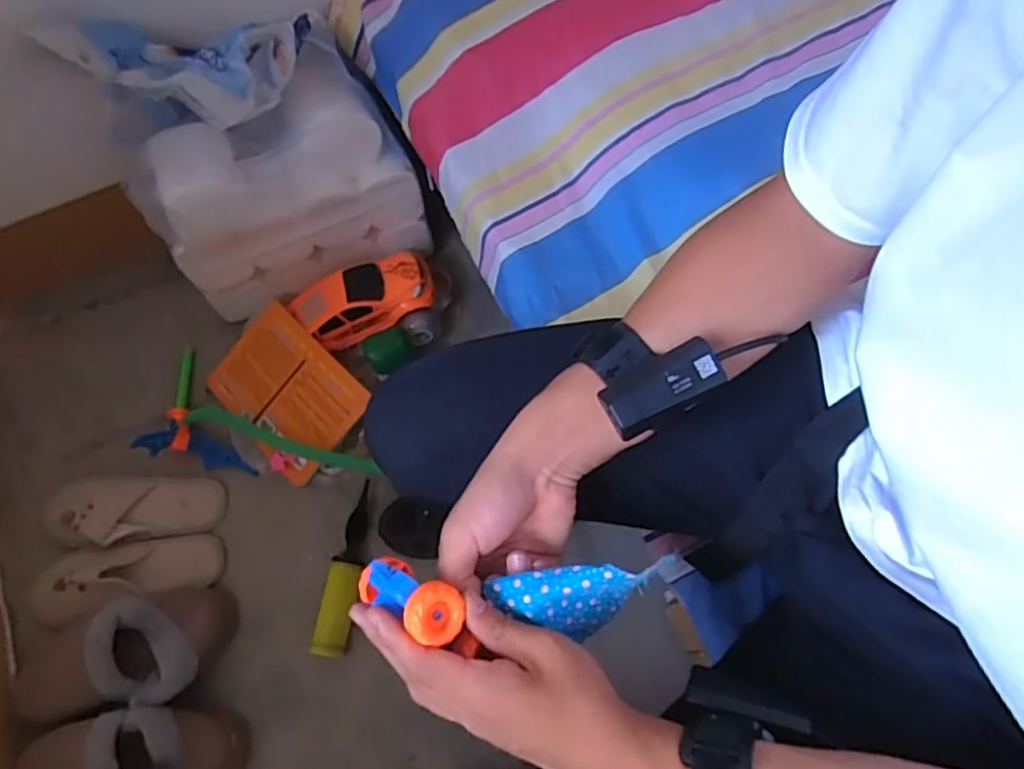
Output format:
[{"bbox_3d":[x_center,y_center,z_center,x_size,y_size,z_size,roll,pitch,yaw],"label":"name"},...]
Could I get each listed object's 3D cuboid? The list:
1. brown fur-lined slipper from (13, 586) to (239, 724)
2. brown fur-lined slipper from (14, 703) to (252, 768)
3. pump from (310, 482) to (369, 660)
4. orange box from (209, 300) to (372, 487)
[{"bbox_3d":[-0.520,0.351,0.844,0.283,0.086,0.141,-9,65,0],"label":"brown fur-lined slipper"},{"bbox_3d":[-0.475,0.462,0.779,0.282,0.073,0.116,-11,65,-1],"label":"brown fur-lined slipper"},{"bbox_3d":[-0.229,0.253,0.898,0.046,0.046,0.235,6,66,6],"label":"pump"},{"bbox_3d":[-0.355,0.004,0.995,0.253,0.033,0.172,41,87,16],"label":"orange box"}]

